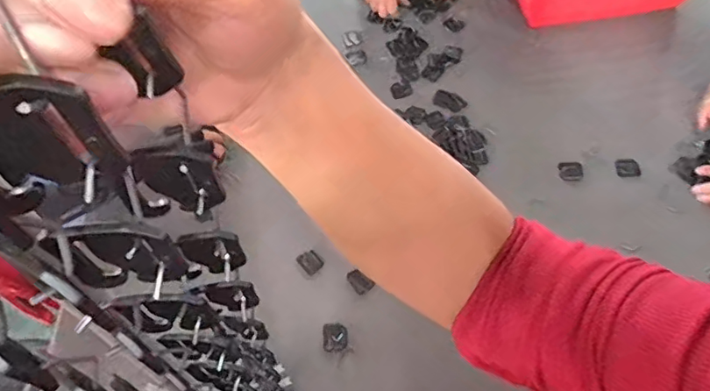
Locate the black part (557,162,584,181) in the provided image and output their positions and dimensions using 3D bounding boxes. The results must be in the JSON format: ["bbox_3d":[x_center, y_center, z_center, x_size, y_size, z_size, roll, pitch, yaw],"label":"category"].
[{"bbox_3d":[0.377,-0.043,0.950,0.046,0.011,0.039,-7,61,0],"label":"black part"}]

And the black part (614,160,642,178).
[{"bbox_3d":[0.479,-0.048,0.953,0.040,0.008,0.035,-6,61,1],"label":"black part"}]

